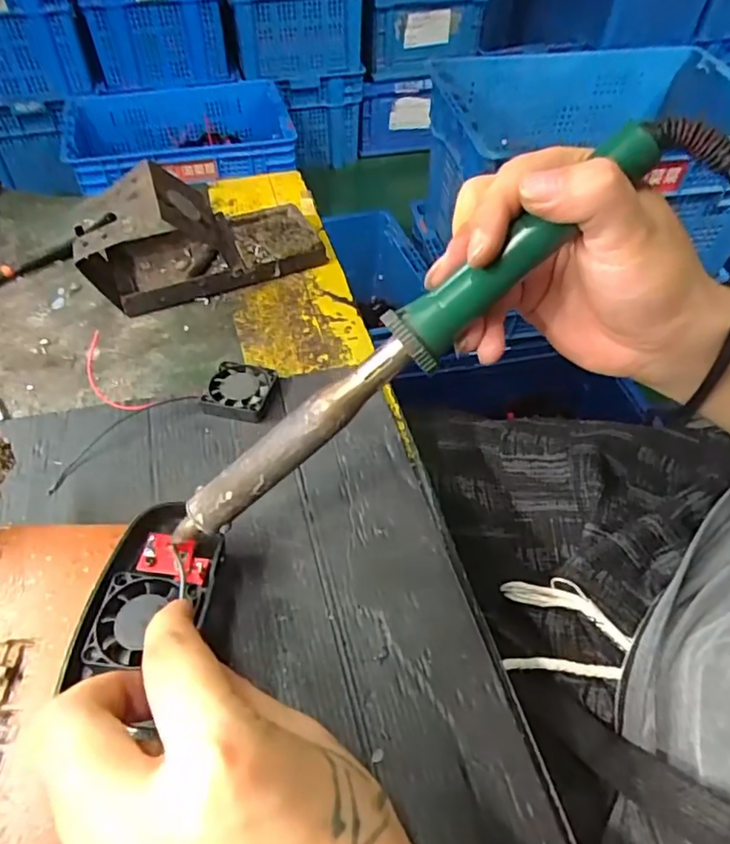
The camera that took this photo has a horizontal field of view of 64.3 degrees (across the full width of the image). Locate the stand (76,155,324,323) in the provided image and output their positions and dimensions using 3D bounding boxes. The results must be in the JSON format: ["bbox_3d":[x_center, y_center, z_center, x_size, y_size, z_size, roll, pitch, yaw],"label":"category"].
[{"bbox_3d":[-0.124,-0.148,0.438,0.169,0.082,0.073,-19,53,-16],"label":"stand"}]

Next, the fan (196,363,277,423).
[{"bbox_3d":[-0.080,-0.018,0.374,0.041,0.014,0.039,13,51,10],"label":"fan"}]

